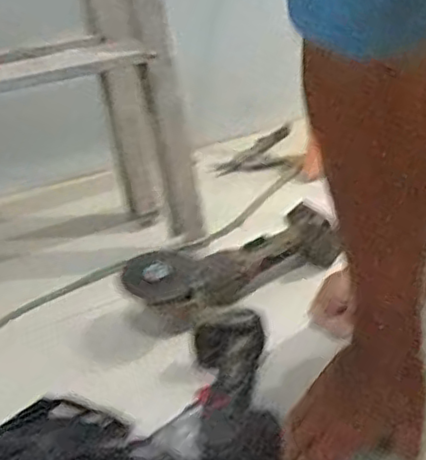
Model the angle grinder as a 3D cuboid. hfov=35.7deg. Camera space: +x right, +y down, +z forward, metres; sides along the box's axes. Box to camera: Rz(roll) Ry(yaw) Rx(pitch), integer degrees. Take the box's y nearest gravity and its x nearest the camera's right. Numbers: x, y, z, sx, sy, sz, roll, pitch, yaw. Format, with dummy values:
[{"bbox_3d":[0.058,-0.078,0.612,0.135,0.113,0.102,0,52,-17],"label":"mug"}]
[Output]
[{"bbox_3d":[0.037,0.052,0.913,0.319,0.097,0.080,-19,38,-22],"label":"angle grinder"}]

